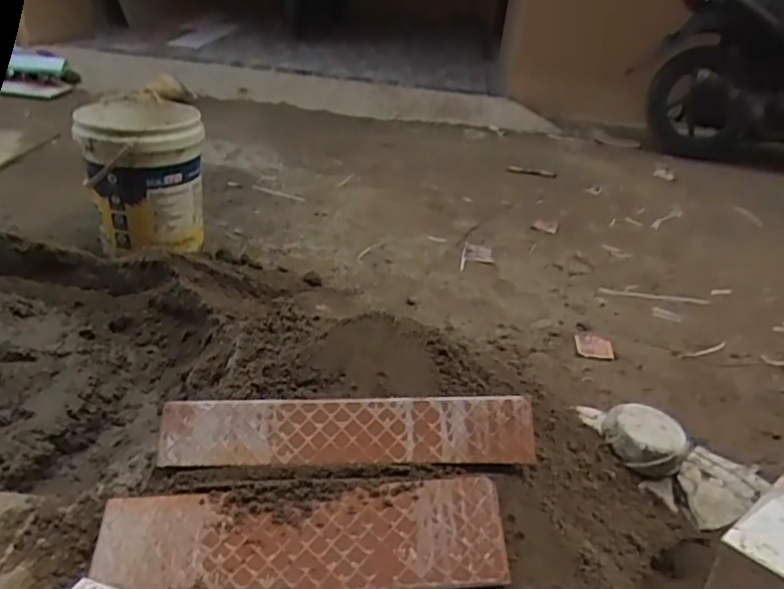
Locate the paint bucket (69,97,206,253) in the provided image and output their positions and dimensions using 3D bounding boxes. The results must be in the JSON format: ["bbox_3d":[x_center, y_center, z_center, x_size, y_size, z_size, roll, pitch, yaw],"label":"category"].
[{"bbox_3d":[-0.666,-0.316,1.626,0.293,0.367,0.307,-11,36,-26],"label":"paint bucket"}]

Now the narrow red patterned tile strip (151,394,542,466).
[{"bbox_3d":[-0.064,0.180,0.800,0.492,0.008,0.084,-1,70,4],"label":"narrow red patterned tile strip"}]

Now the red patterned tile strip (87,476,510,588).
[{"bbox_3d":[-0.117,0.298,0.730,0.492,0.008,0.124,-4,52,3],"label":"red patterned tile strip"}]

